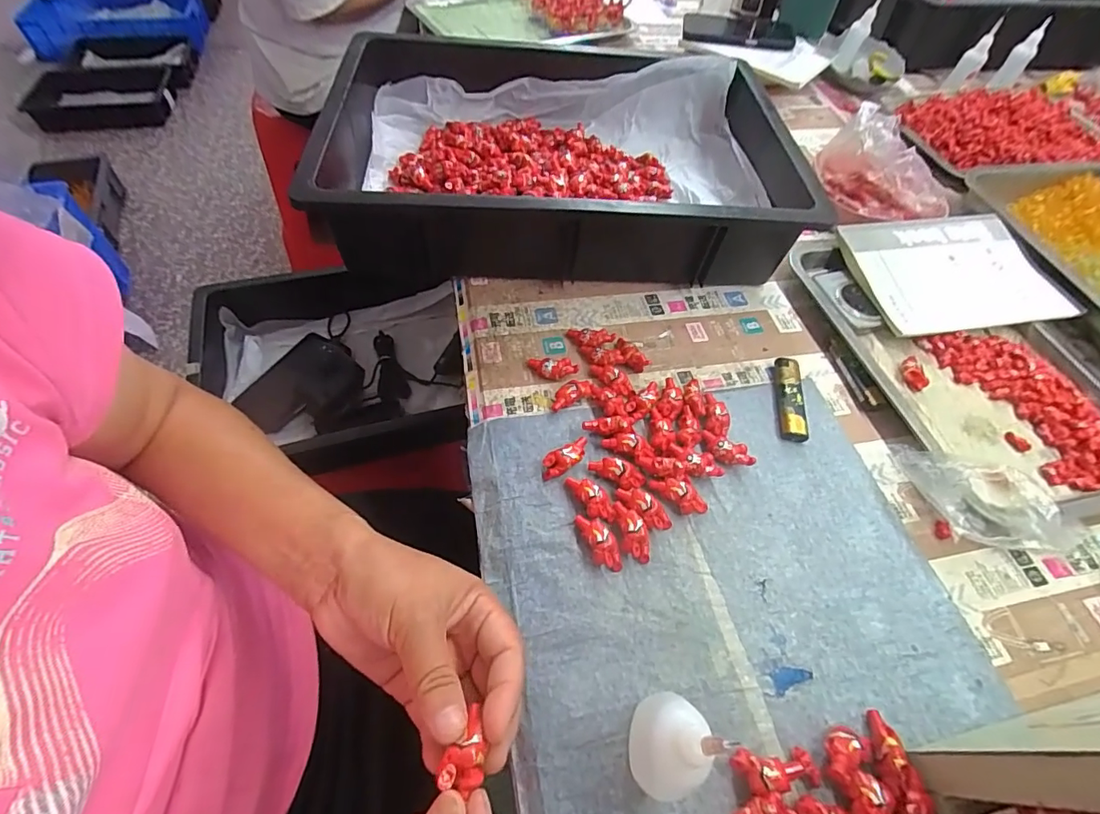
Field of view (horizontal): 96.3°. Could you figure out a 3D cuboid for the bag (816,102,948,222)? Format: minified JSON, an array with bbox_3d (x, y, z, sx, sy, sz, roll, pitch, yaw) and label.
[{"bbox_3d":[0.354,-0.246,0.510,0.142,0.093,0.080,28,60,16],"label":"bag"}]

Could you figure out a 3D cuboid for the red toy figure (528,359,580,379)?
[{"bbox_3d":[0.002,-0.032,0.412,0.042,0.013,0.016,7,56,3],"label":"red toy figure"}]

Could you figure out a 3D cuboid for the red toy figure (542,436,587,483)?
[{"bbox_3d":[0.012,0.038,0.363,0.041,0.013,0.016,-27,61,-18],"label":"red toy figure"}]

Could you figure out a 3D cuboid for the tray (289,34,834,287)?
[{"bbox_3d":[0.006,-0.278,0.524,0.457,0.098,0.348,-1,56,-2],"label":"tray"}]

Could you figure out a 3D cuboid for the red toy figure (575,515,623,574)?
[{"bbox_3d":[0.034,0.090,0.329,0.018,0.012,0.041,-21,59,-15],"label":"red toy figure"}]

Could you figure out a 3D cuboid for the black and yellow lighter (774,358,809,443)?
[{"bbox_3d":[0.202,-0.009,0.413,0.021,0.012,0.082,8,57,4],"label":"black and yellow lighter"}]

